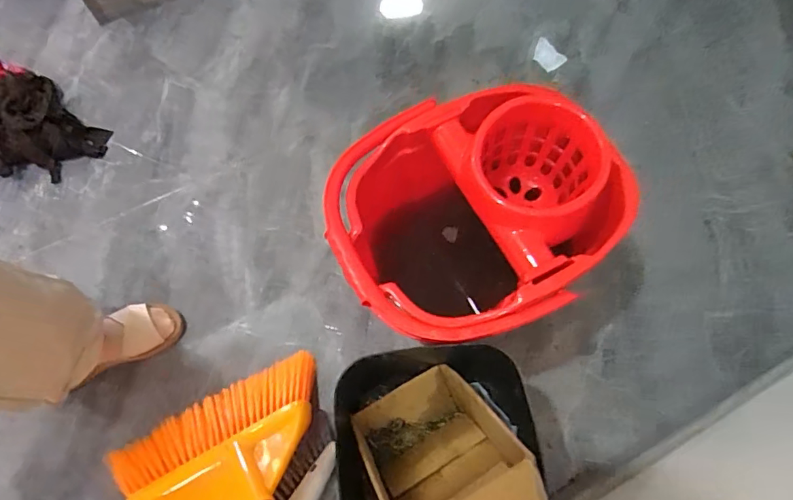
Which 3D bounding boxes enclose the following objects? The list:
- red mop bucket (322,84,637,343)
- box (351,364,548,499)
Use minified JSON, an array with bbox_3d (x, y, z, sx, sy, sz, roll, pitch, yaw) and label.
[{"bbox_3d":[0.097,-0.010,0.732,0.366,0.348,0.320,-30,70,-11],"label":"red mop bucket"},{"bbox_3d":[0.046,0.229,0.529,0.142,0.221,0.082,-25,103,-9],"label":"box"}]

